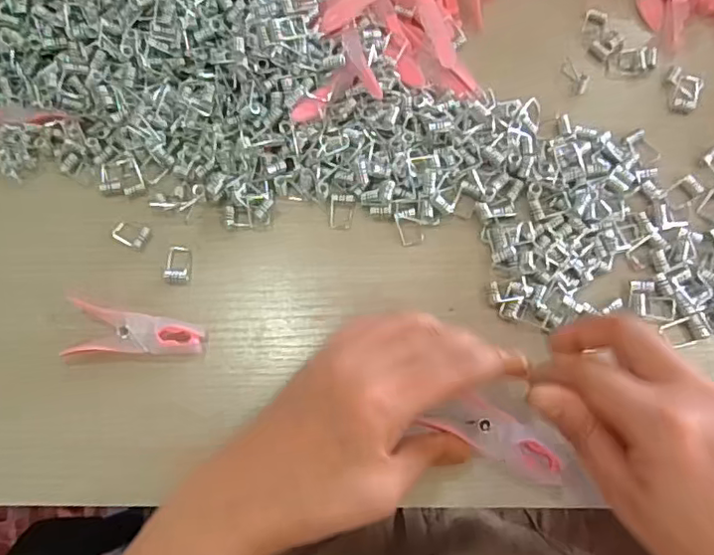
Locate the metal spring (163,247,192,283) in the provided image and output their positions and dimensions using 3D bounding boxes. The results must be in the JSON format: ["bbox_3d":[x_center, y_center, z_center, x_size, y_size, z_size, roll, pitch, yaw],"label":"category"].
[{"bbox_3d":[-0.107,-0.008,0.354,0.016,0.007,0.024,-4,70,1],"label":"metal spring"}]

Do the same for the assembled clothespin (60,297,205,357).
[{"bbox_3d":[-0.127,0.032,0.335,0.079,0.010,0.031,6,71,5],"label":"assembled clothespin"}]

